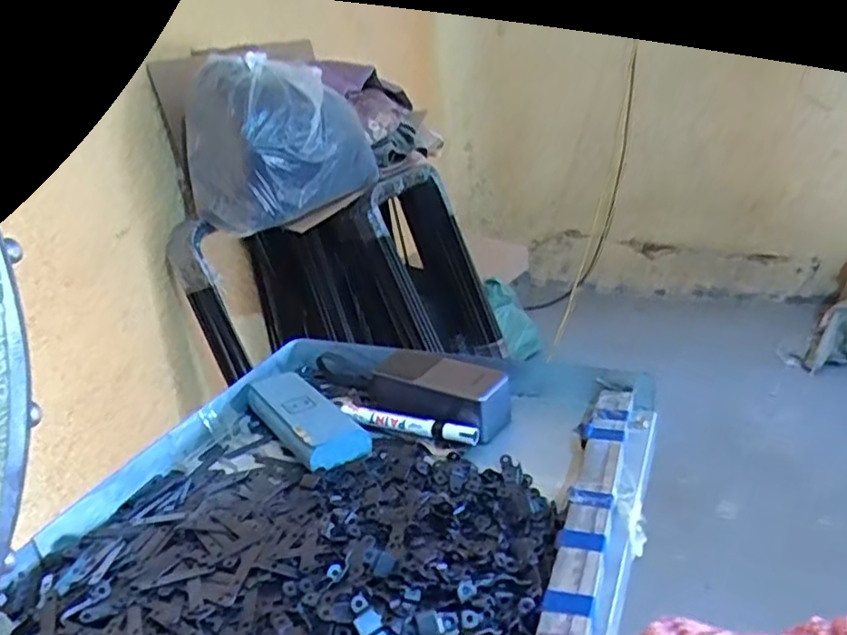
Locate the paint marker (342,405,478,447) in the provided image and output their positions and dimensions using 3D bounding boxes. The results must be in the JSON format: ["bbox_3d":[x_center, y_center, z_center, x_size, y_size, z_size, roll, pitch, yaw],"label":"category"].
[{"bbox_3d":[-0.015,0.096,0.630,0.138,0.018,0.020,7,26,28],"label":"paint marker"}]

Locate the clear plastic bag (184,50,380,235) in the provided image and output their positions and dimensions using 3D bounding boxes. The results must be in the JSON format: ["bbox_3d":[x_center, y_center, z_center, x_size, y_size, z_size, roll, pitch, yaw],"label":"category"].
[{"bbox_3d":[-0.293,-0.357,1.388,0.378,0.316,0.173,-8,23,-7],"label":"clear plastic bag"}]

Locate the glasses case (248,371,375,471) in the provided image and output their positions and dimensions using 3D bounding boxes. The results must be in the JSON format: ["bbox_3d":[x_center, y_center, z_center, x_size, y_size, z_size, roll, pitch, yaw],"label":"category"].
[{"bbox_3d":[-0.115,0.093,0.659,0.062,0.032,0.166,-20,27,-30],"label":"glasses case"}]

